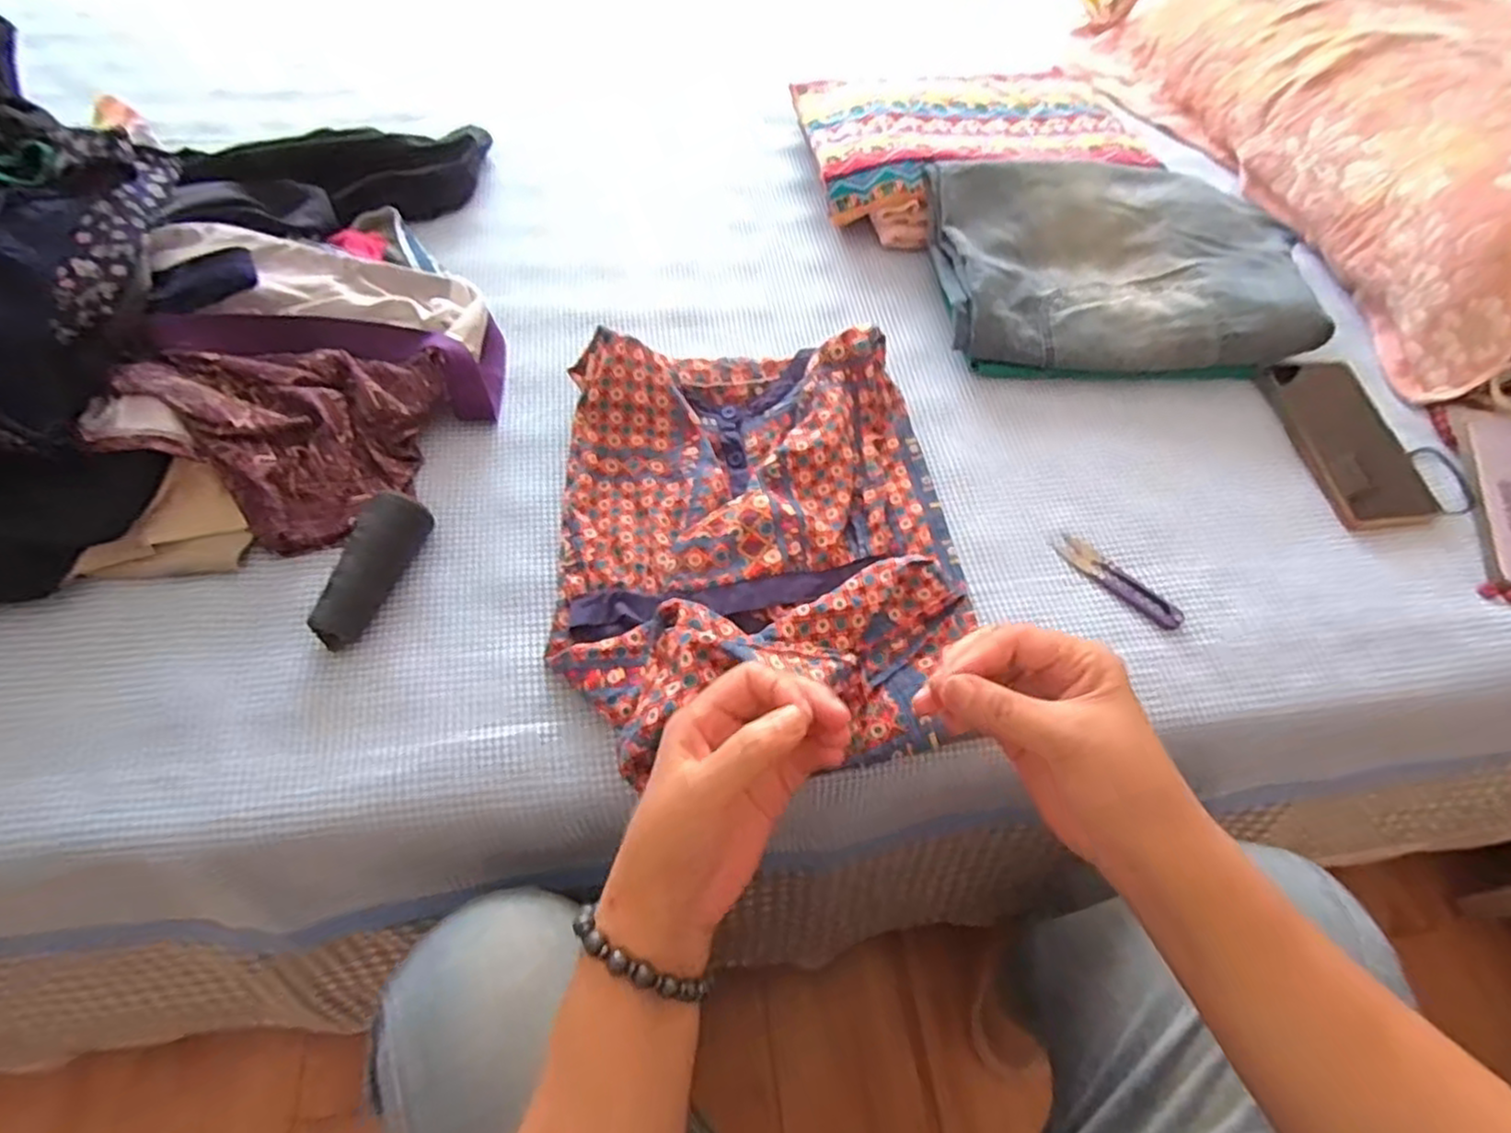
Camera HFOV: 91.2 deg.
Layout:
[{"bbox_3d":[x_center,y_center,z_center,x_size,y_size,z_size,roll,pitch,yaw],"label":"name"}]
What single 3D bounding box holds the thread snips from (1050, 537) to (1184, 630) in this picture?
[{"bbox_3d":[0.272,0.010,0.553,0.027,0.004,0.100,-39,67,-24],"label":"thread snips"}]

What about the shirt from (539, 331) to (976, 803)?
[{"bbox_3d":[0.005,-0.033,0.520,0.279,0.065,0.346,-4,58,-5],"label":"shirt"}]

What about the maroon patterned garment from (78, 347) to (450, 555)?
[{"bbox_3d":[-0.334,-0.099,0.535,0.165,0.090,0.159,13,58,6],"label":"maroon patterned garment"}]

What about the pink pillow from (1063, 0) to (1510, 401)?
[{"bbox_3d":[0.687,-0.498,0.804,0.359,0.146,0.673,-11,59,-9],"label":"pink pillow"}]

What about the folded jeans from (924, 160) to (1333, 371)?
[{"bbox_3d":[0.331,-0.277,0.680,0.320,0.061,0.231,-1,57,-3],"label":"folded jeans"}]

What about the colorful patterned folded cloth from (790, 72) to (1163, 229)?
[{"bbox_3d":[0.226,-0.461,0.786,0.344,0.041,0.230,-4,58,-5],"label":"colorful patterned folded cloth"}]

